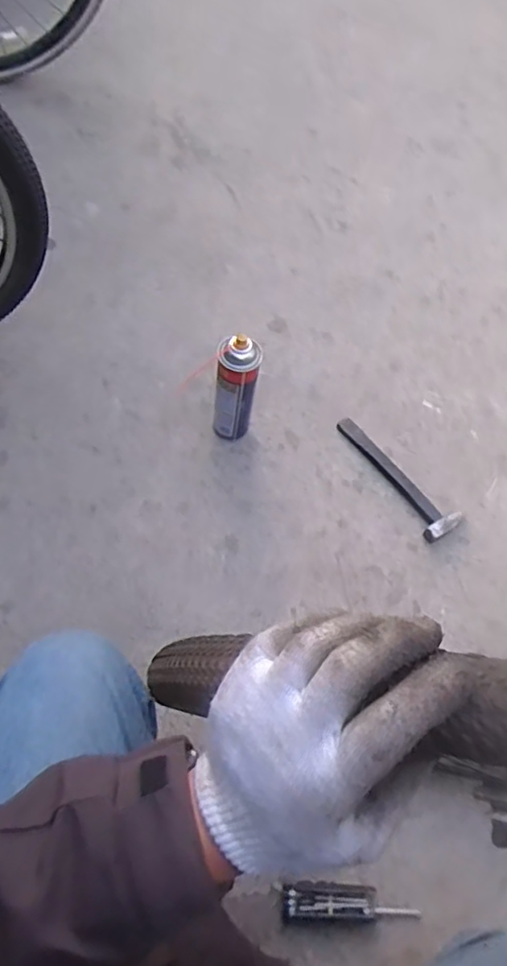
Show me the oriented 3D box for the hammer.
[{"bbox_3d":[0.248,-0.016,1.075,0.070,0.029,0.270,-33,70,-21],"label":"hammer"}]

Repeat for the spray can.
[{"bbox_3d":[-0.028,-0.147,0.992,0.071,0.219,0.070,2,62,-5],"label":"spray can"}]

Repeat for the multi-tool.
[{"bbox_3d":[0.122,0.528,0.758,0.168,0.017,0.043,4,62,-4],"label":"multi-tool"}]

